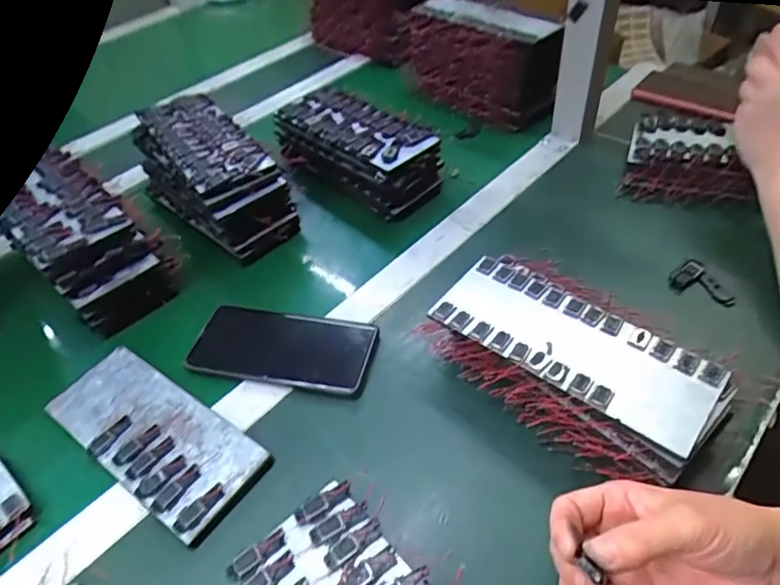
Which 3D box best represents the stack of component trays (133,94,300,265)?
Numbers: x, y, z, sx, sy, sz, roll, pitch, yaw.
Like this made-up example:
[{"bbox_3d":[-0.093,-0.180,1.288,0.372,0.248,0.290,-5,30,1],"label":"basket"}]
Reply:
[{"bbox_3d":[-0.194,-0.130,0.597,0.098,0.091,0.218,-37,54,-25],"label":"stack of component trays"}]

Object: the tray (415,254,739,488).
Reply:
[{"bbox_3d":[0.137,0.053,0.415,0.203,0.056,0.117,33,58,31],"label":"tray"}]

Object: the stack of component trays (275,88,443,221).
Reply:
[{"bbox_3d":[-0.039,-0.168,0.642,0.194,0.085,0.088,30,57,29],"label":"stack of component trays"}]

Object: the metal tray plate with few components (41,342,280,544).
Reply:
[{"bbox_3d":[-0.192,0.111,0.435,0.200,0.009,0.081,26,55,27],"label":"metal tray plate with few components"}]

